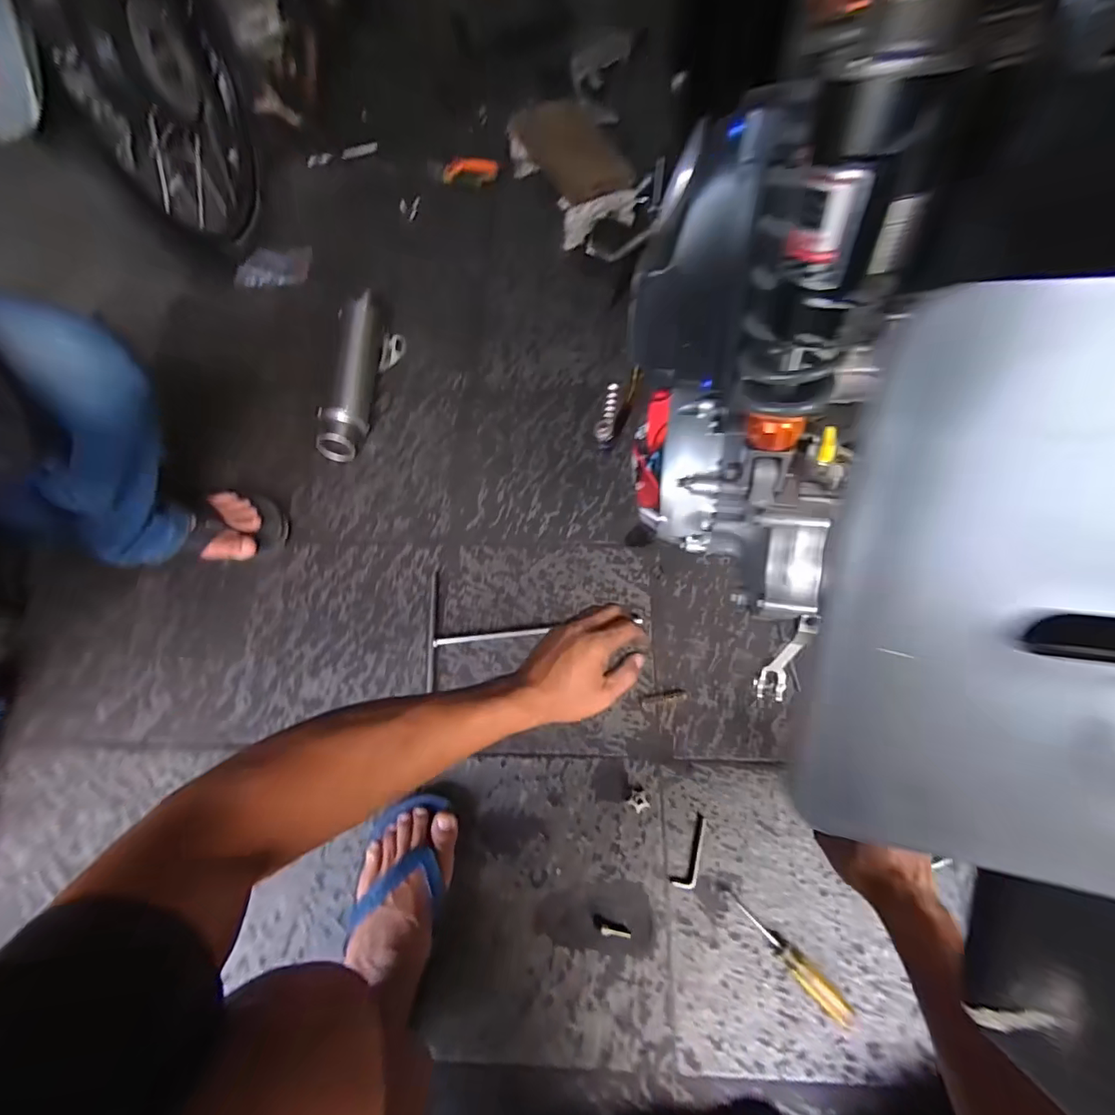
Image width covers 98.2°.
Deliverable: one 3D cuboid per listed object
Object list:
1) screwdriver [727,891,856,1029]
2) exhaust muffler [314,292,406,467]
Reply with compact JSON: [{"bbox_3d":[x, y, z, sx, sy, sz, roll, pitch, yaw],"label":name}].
[{"bbox_3d":[0.254,0.434,0.526,0.024,0.018,0.153,-40,72,-14],"label":"screwdriver"},{"bbox_3d":[-0.338,-0.326,0.845,0.099,0.066,0.351,0,68,2],"label":"exhaust muffler"}]

